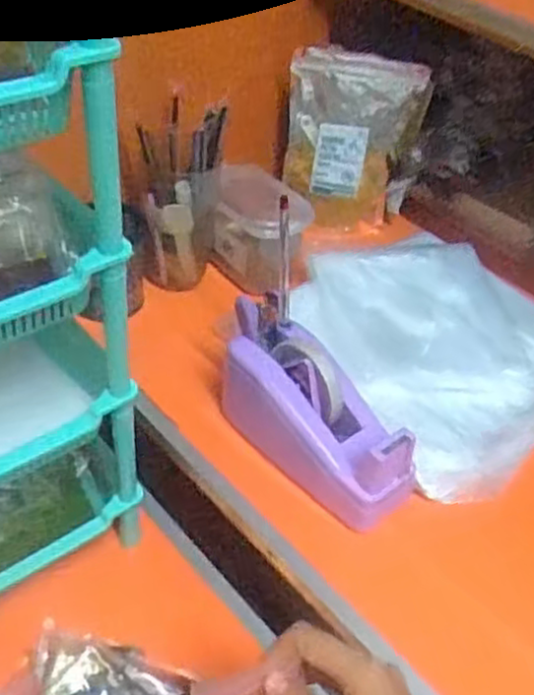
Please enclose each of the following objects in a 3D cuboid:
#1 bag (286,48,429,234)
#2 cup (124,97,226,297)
[{"bbox_3d":[0.104,-0.244,0.900,0.164,0.203,0.047,4,41,-4],"label":"bag"},{"bbox_3d":[-0.099,-0.160,0.793,0.078,0.187,0.071,33,47,27],"label":"cup"}]

